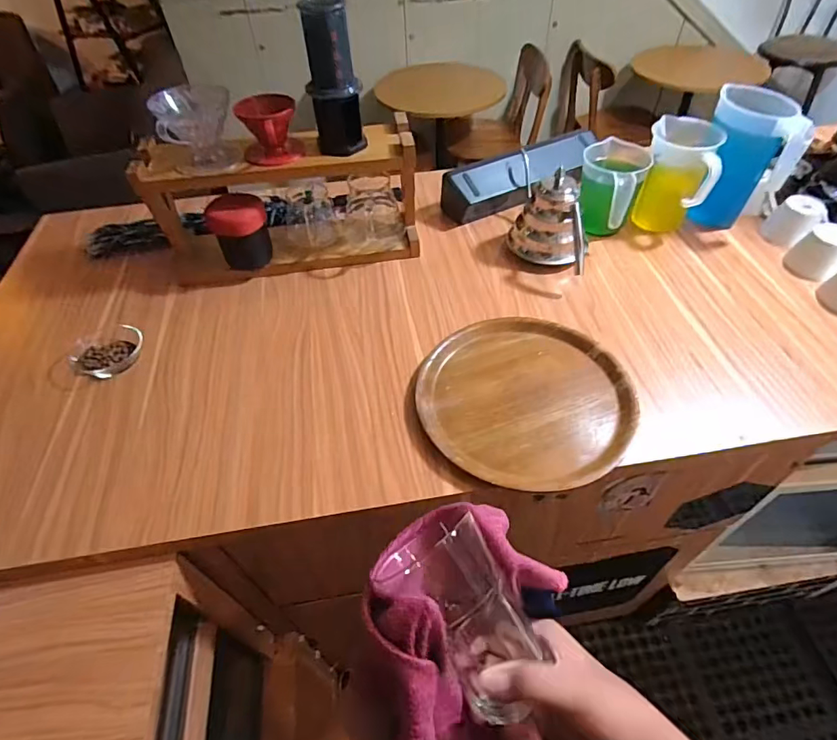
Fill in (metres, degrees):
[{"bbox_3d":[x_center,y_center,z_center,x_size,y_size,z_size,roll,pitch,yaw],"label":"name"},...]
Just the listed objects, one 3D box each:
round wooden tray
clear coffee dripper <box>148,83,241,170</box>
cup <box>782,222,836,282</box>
[{"bbox_3d":[0.147,0.037,0.672,0.274,0.021,0.284,-1,50,1],"label":"round wooden tray"},{"bbox_3d":[-0.331,-0.359,0.724,0.103,0.101,0.095,-21,52,-14],"label":"clear coffee dripper"},{"bbox_3d":[0.689,-0.201,0.823,0.088,0.064,0.084,-38,59,-26],"label":"cup"}]

